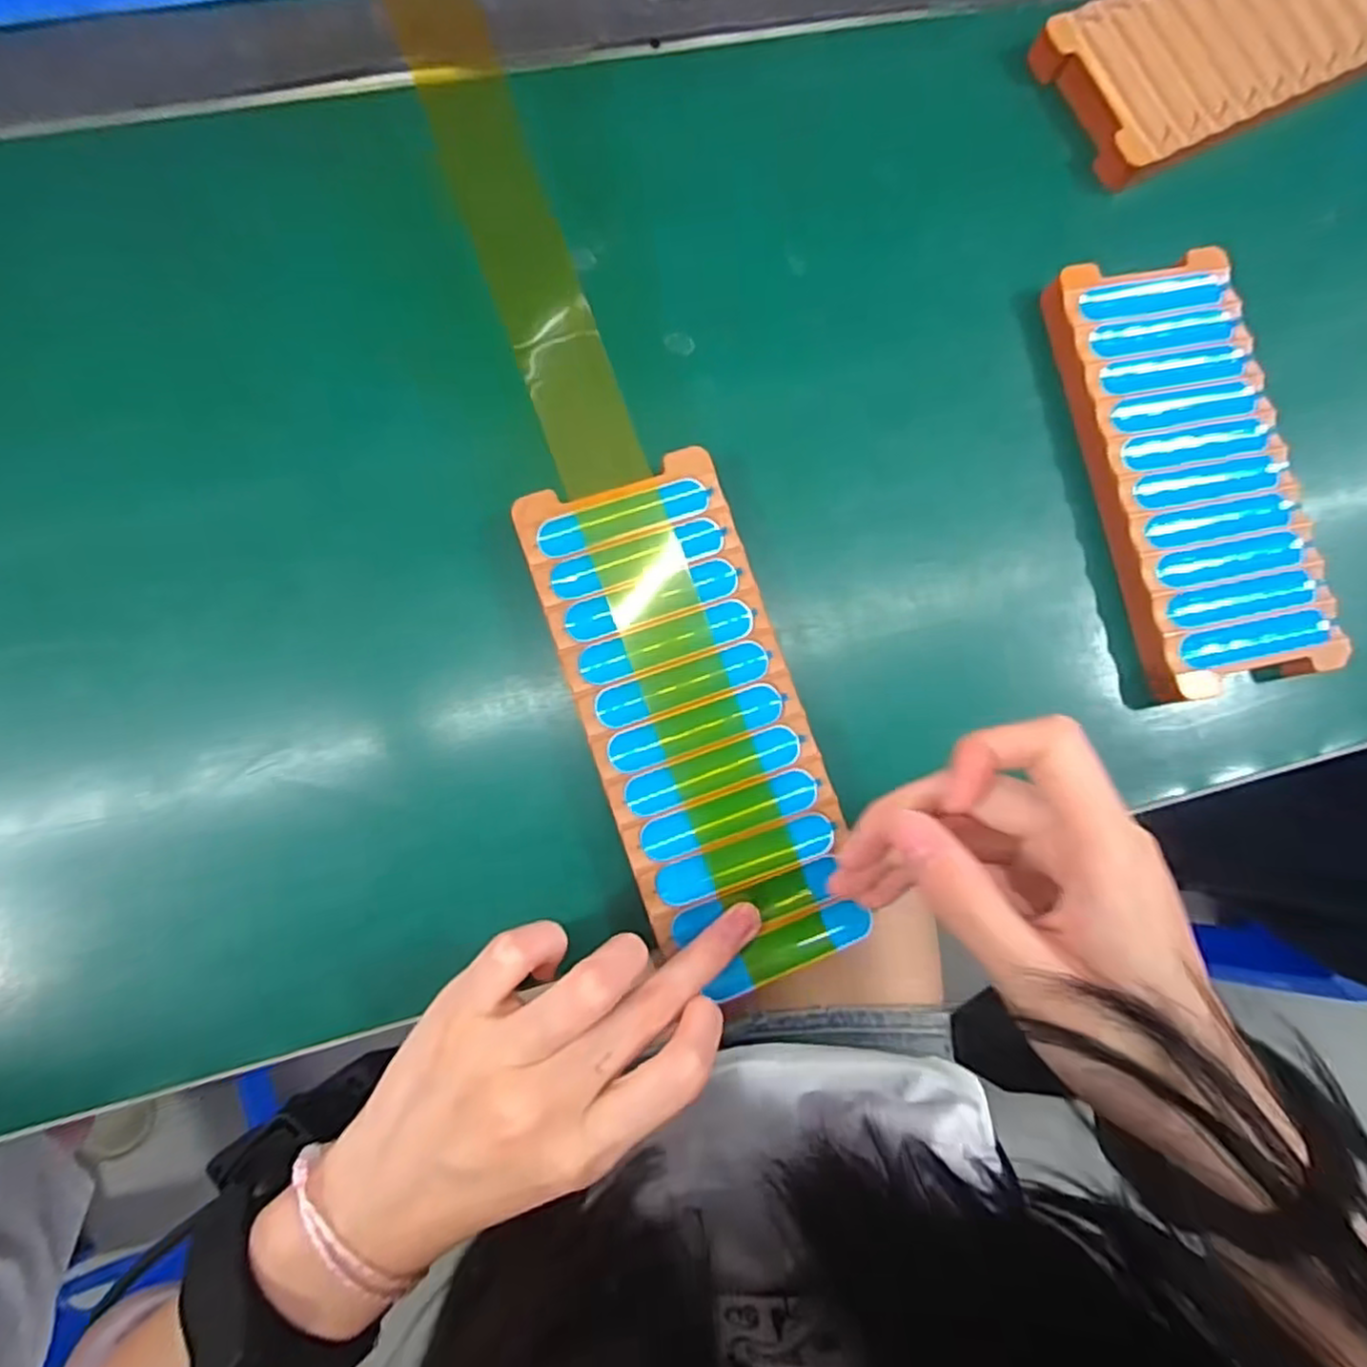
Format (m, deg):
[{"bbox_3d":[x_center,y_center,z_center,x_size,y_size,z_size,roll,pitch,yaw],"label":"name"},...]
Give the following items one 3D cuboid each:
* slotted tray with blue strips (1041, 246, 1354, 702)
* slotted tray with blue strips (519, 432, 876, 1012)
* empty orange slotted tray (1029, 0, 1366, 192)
[{"bbox_3d":[0.199,-0.084,0.284,0.075,0.021,0.169,-9,83,-7],"label":"slotted tray with blue strips"},{"bbox_3d":[0.005,0.011,0.245,0.074,0.013,0.176,-19,86,-8],"label":"slotted tray with blue strips"},{"bbox_3d":[0.242,-0.283,0.316,0.171,0.017,0.076,-29,85,-9],"label":"empty orange slotted tray"}]

